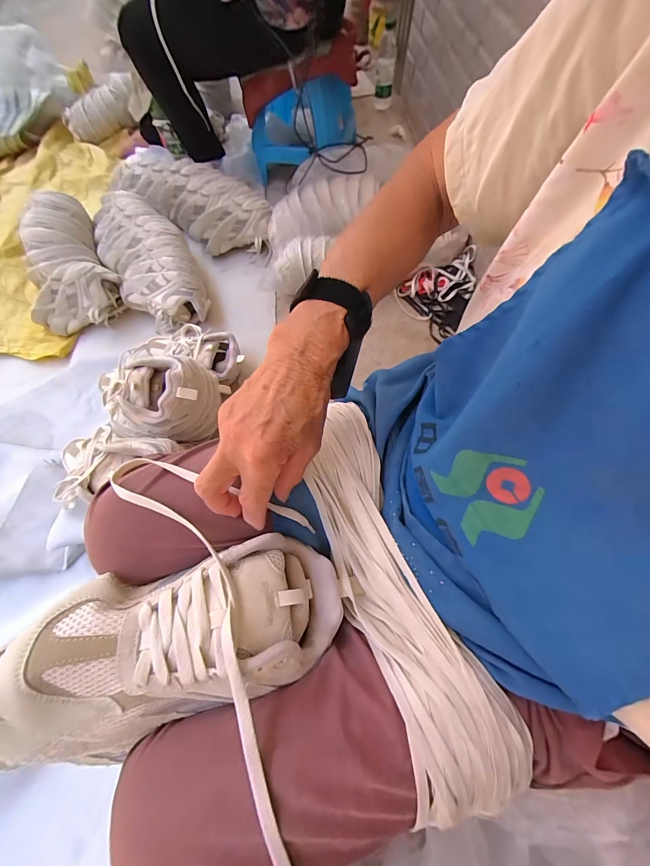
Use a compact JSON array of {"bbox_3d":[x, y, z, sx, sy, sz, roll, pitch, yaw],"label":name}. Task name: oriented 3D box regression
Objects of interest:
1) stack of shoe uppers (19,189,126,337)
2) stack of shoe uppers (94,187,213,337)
[{"bbox_3d":[-0.702,-0.444,0.941,0.226,0.162,0.424,-29,68,-12],"label":"stack of shoe uppers"},{"bbox_3d":[-0.482,-0.476,0.944,0.207,0.121,0.503,-31,68,-13],"label":"stack of shoe uppers"}]

